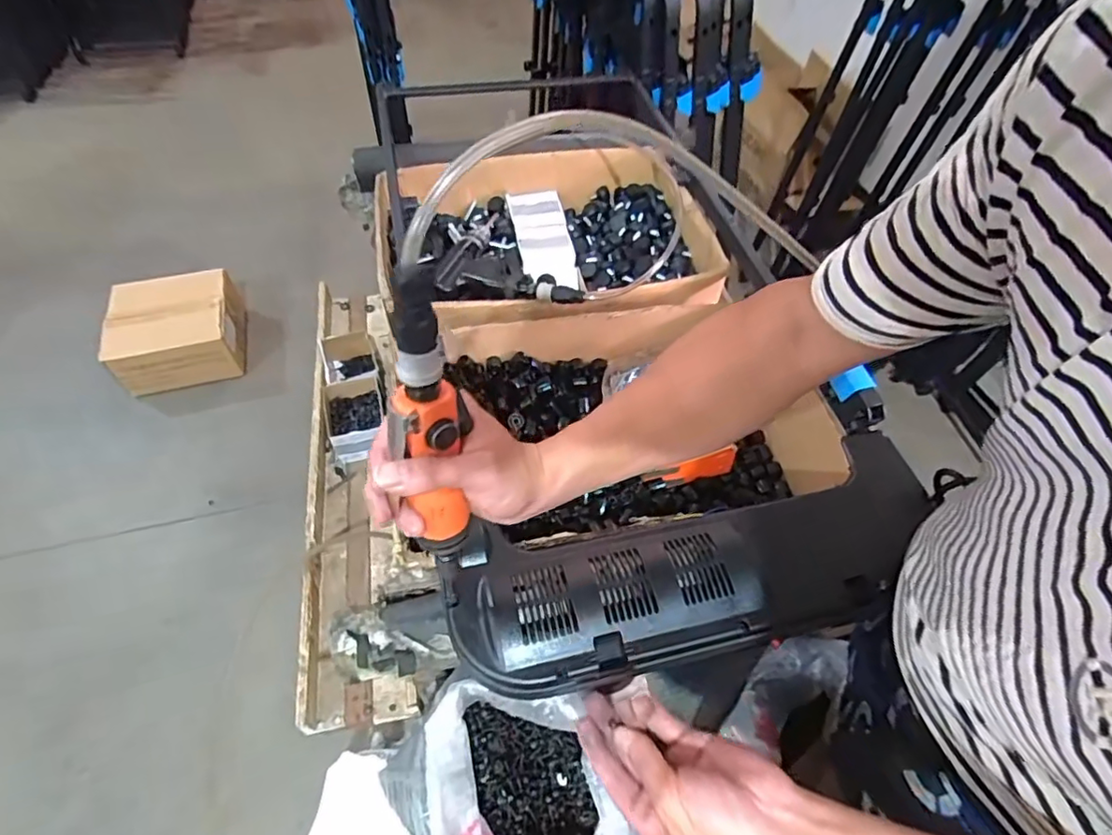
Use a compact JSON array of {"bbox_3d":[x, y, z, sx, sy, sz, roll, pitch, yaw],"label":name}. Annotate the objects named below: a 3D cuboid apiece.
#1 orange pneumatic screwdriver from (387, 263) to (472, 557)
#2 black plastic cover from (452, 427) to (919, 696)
[{"bbox_3d":[-0.079,0.007,0.354,0.044,0.210,0.032,-3,38,-5],"label":"orange pneumatic screwdriver"},{"bbox_3d":[0.141,0.134,0.535,0.462,0.045,0.151,-12,56,-12],"label":"black plastic cover"}]

